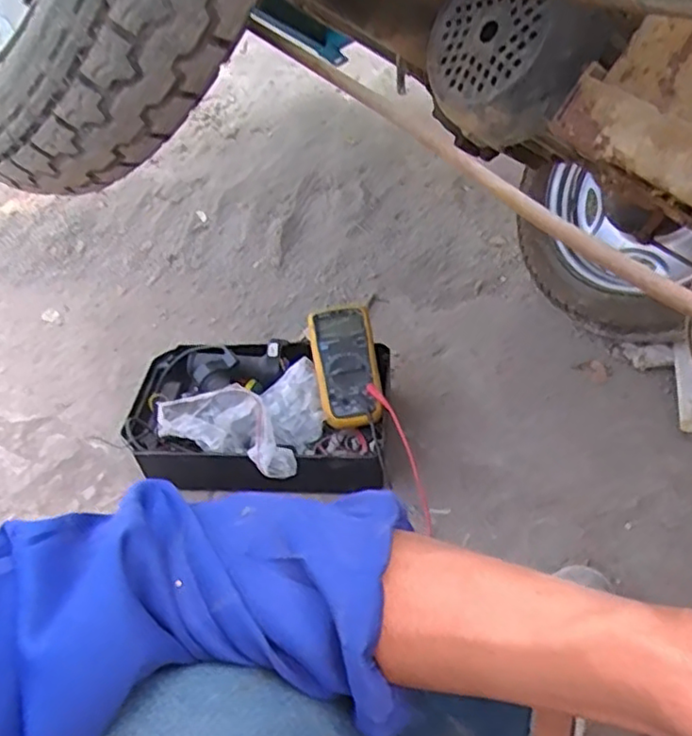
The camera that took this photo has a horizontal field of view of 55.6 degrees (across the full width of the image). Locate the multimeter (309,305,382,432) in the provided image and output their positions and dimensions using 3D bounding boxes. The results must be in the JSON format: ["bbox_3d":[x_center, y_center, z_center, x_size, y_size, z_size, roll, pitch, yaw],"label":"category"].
[{"bbox_3d":[0.000,-0.005,0.896,0.086,0.034,0.175,-7,66,-5],"label":"multimeter"}]

